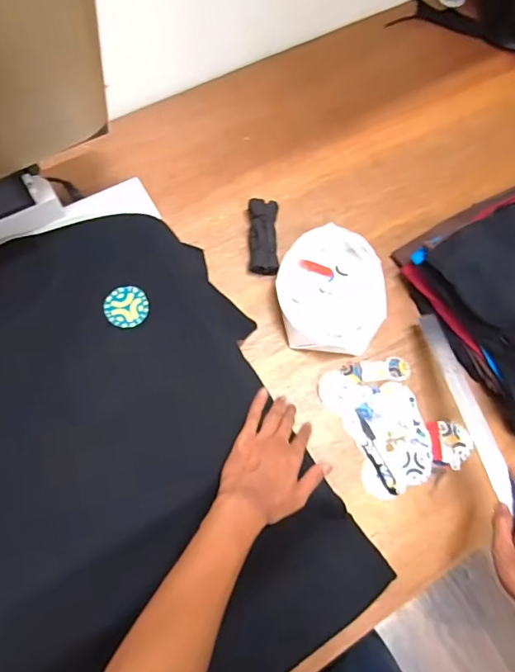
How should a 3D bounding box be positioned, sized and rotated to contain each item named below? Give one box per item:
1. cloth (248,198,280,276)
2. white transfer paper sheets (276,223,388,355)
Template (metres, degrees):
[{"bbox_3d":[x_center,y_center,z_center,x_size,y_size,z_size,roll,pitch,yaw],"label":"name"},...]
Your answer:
[{"bbox_3d":[0.010,-0.157,0.772,0.050,0.035,0.133,1,71,-2],"label":"cloth"},{"bbox_3d":[0.114,-0.070,0.735,0.162,0.049,0.188,-11,72,-6],"label":"white transfer paper sheets"}]

